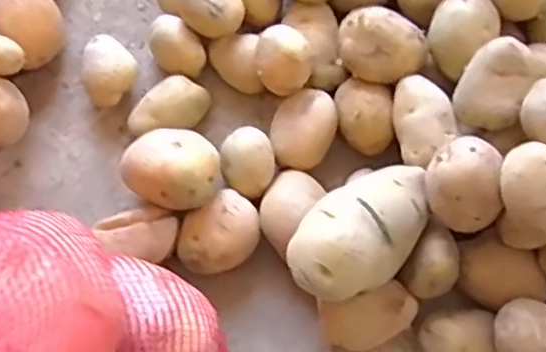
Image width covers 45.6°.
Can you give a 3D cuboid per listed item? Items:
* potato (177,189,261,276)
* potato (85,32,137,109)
[{"bbox_3d":[-0.046,0.054,0.566,0.073,0.046,0.055,-37,74,-11],"label":"potato"},{"bbox_3d":[-0.156,-0.100,0.628,0.050,0.052,0.058,-22,72,-7],"label":"potato"}]

